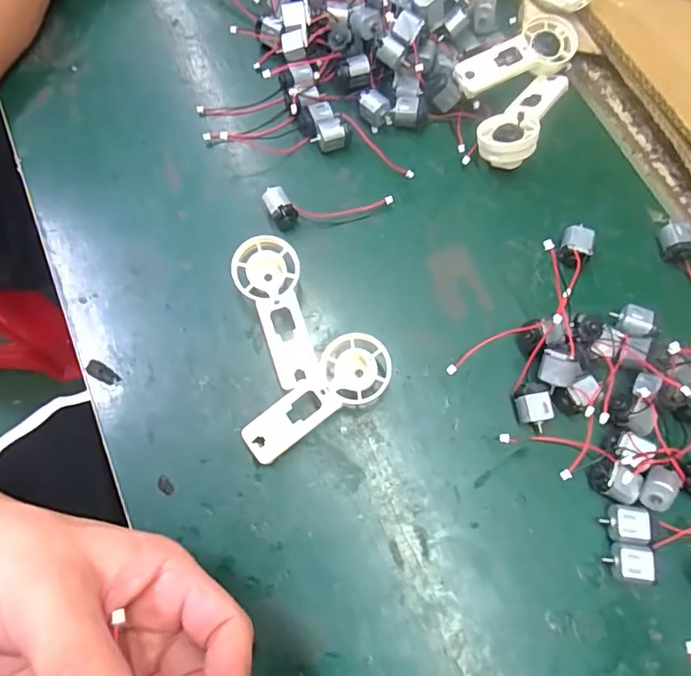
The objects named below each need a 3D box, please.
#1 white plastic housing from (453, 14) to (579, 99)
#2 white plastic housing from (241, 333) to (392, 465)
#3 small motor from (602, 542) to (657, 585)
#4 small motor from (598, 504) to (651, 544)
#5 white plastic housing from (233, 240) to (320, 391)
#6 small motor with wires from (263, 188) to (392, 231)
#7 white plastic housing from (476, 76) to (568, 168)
[{"bbox_3d":[0.125,-0.202,0.367,0.098,0.015,0.034,-32,75,-10],"label":"white plastic housing"},{"bbox_3d":[-0.017,0.035,0.299,0.094,0.025,0.038,-31,75,-10],"label":"white plastic housing"},{"bbox_3d":[0.154,0.122,0.276,0.023,0.017,0.019,4,72,1],"label":"small motor"},{"bbox_3d":[0.155,0.103,0.282,0.024,0.015,0.019,5,72,1],"label":"small motor"},{"bbox_3d":[-0.043,-0.014,0.312,0.039,0.028,0.092,-12,73,-4],"label":"white plastic housing"},{"bbox_3d":[-0.012,-0.094,0.342,0.084,0.020,0.023,-15,73,-5],"label":"small motor with wires"},{"bbox_3d":[0.126,-0.157,0.364,0.039,0.028,0.093,33,75,10],"label":"white plastic housing"}]

